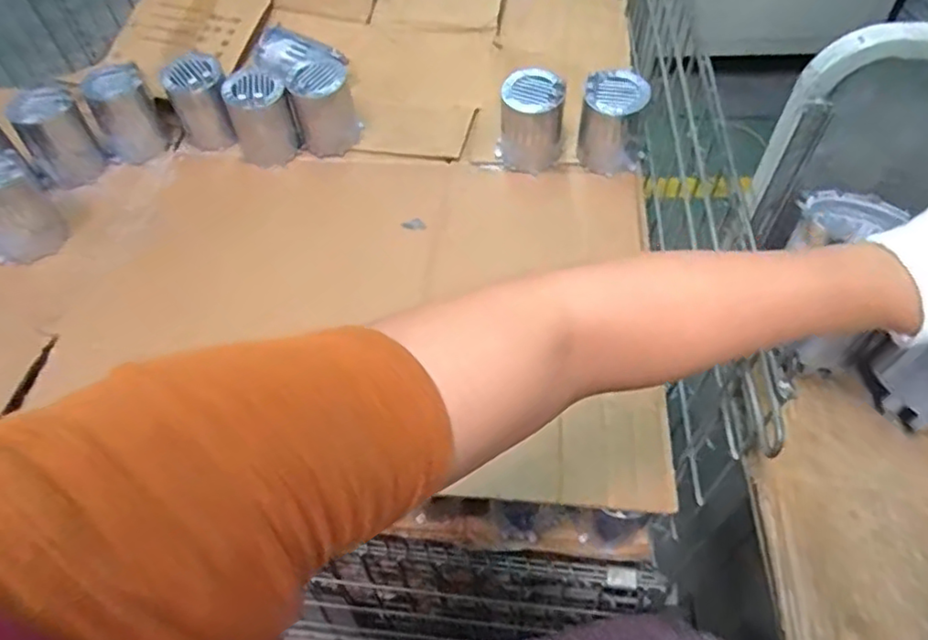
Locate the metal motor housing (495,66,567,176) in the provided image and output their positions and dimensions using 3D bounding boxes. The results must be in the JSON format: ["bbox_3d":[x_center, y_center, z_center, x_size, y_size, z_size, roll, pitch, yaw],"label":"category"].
[{"bbox_3d":[0.097,-0.297,0.913,0.097,0.128,0.090,4,54,6],"label":"metal motor housing"}]

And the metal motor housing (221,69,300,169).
[{"bbox_3d":[-0.315,-0.308,0.981,0.091,0.142,0.070,-20,55,-12],"label":"metal motor housing"}]

